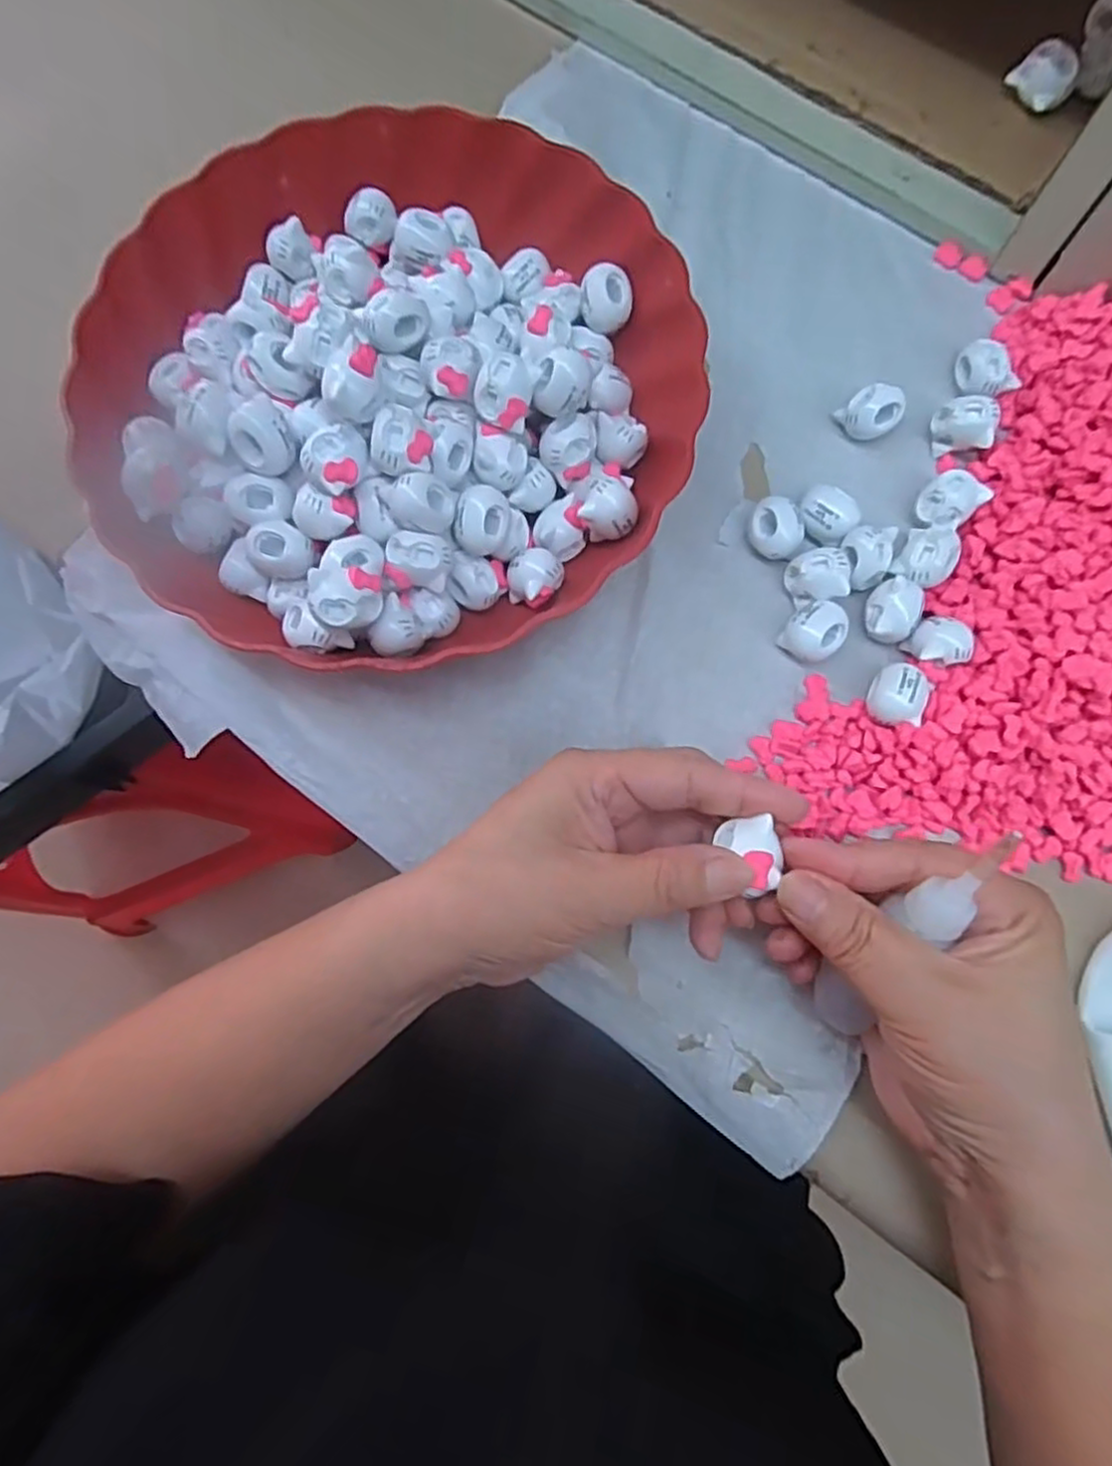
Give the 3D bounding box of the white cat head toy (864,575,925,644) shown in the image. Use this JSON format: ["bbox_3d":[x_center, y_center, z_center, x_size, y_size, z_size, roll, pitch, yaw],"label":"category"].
[{"bbox_3d":[0.137,-0.048,0.293,0.020,0.020,0.022,18,78,5],"label":"white cat head toy"}]

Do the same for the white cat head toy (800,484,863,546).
[{"bbox_3d":[0.114,-0.091,0.308,0.024,0.019,0.021,42,82,9],"label":"white cat head toy"}]

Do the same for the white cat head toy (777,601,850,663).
[{"bbox_3d":[0.105,-0.041,0.295,0.024,0.018,0.021,-40,80,-7],"label":"white cat head toy"}]

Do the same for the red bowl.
[{"bbox_3d":[-0.069,-0.146,0.293,0.236,0.058,0.235,0,78,0],"label":"red bowl"}]

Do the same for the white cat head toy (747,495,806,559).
[{"bbox_3d":[0.092,-0.085,0.305,0.023,0.019,0.022,0,77,1],"label":"white cat head toy"}]

